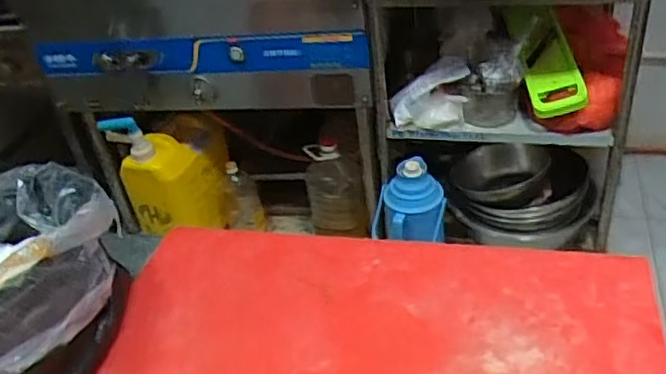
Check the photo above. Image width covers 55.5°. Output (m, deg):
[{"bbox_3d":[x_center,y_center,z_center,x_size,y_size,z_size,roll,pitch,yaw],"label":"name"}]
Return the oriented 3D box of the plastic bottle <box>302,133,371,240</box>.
[{"bbox_3d":[0.005,-0.002,1.796,0.157,0.301,0.124,-12,36,-5],"label":"plastic bottle"}]

